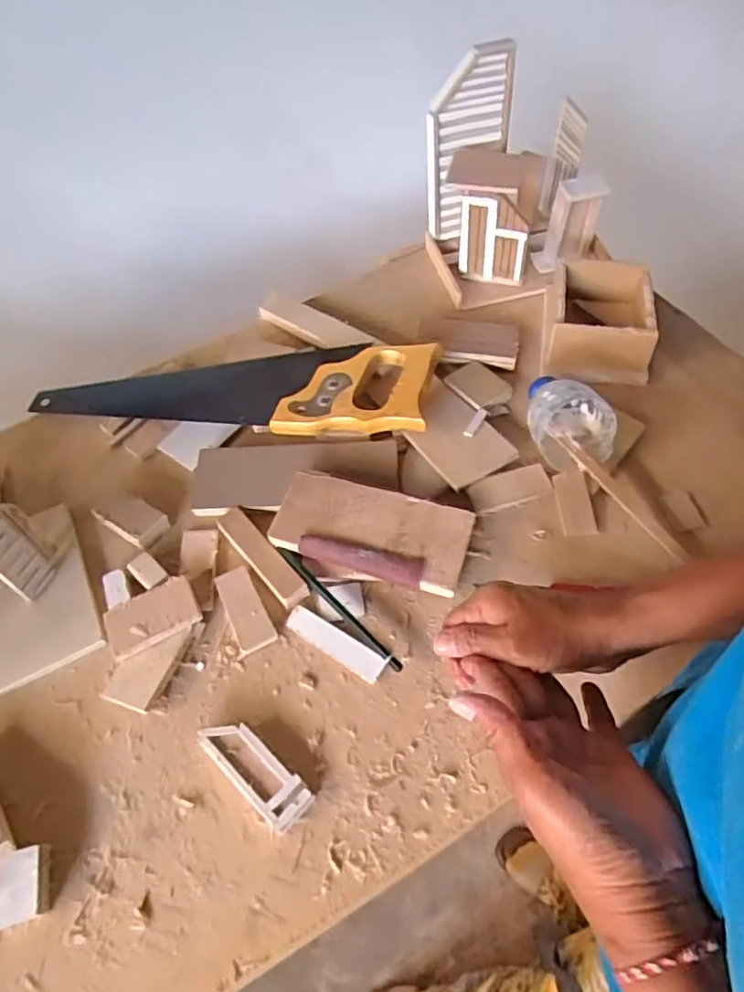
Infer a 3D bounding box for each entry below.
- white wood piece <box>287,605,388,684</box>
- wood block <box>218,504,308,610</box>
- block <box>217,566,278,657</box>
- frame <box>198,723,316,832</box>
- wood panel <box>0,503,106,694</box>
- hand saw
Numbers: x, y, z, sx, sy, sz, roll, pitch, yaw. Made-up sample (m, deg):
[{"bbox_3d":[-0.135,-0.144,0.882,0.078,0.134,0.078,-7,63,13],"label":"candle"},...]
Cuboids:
[{"bbox_3d":[-0.028,0.111,0.460,0.084,0.007,0.022,26,76,23],"label":"white wood piece"},{"bbox_3d":[-0.091,0.047,0.499,0.024,0.014,0.105,-36,60,-17],"label":"wood block"},{"bbox_3d":[-0.101,0.088,0.481,0.029,0.008,0.070,-25,57,-10],"label":"block"},{"bbox_3d":[-0.079,0.184,0.411,0.088,0.015,0.031,34,66,25],"label":"frame"},{"bbox_3d":[-0.285,0.078,0.502,0.097,0.014,0.151,-26,58,-11],"label":"wood panel"},{"bbox_3d":[-0.145,-0.102,0.601,0.406,0.023,0.102,-1,54,12],"label":"hand saw"}]

